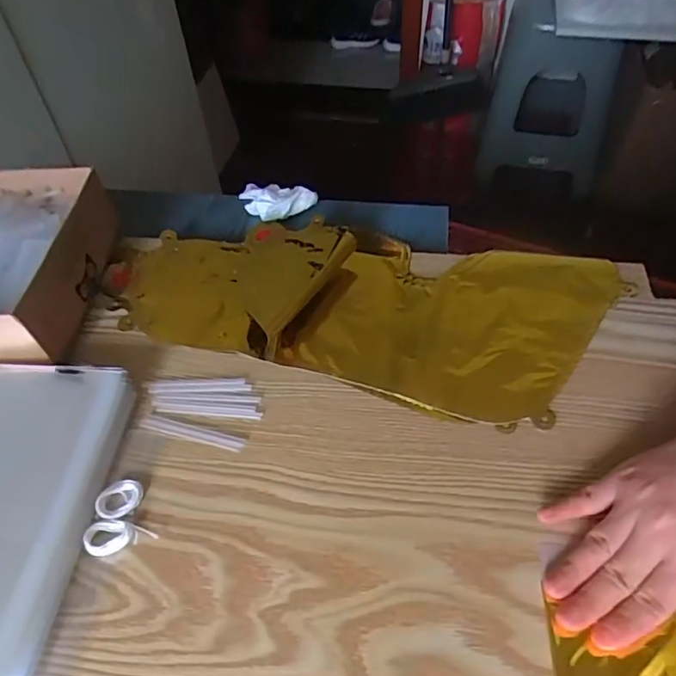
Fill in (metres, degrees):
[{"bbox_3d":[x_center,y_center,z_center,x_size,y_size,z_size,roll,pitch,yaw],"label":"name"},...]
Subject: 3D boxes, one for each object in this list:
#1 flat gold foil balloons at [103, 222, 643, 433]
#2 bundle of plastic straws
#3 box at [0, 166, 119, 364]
[{"bbox_3d":[0.012,-0.041,0.468,0.409,0.032,0.185,12,52,13],"label":"flat gold foil balloons"},{"bbox_3d":[-0.101,0.050,0.406,0.086,0.004,0.055,11,52,13],"label":"bundle of plastic straws"},{"bbox_3d":[-0.282,-0.060,0.464,0.148,0.072,0.189,-3,50,1],"label":"box"}]

